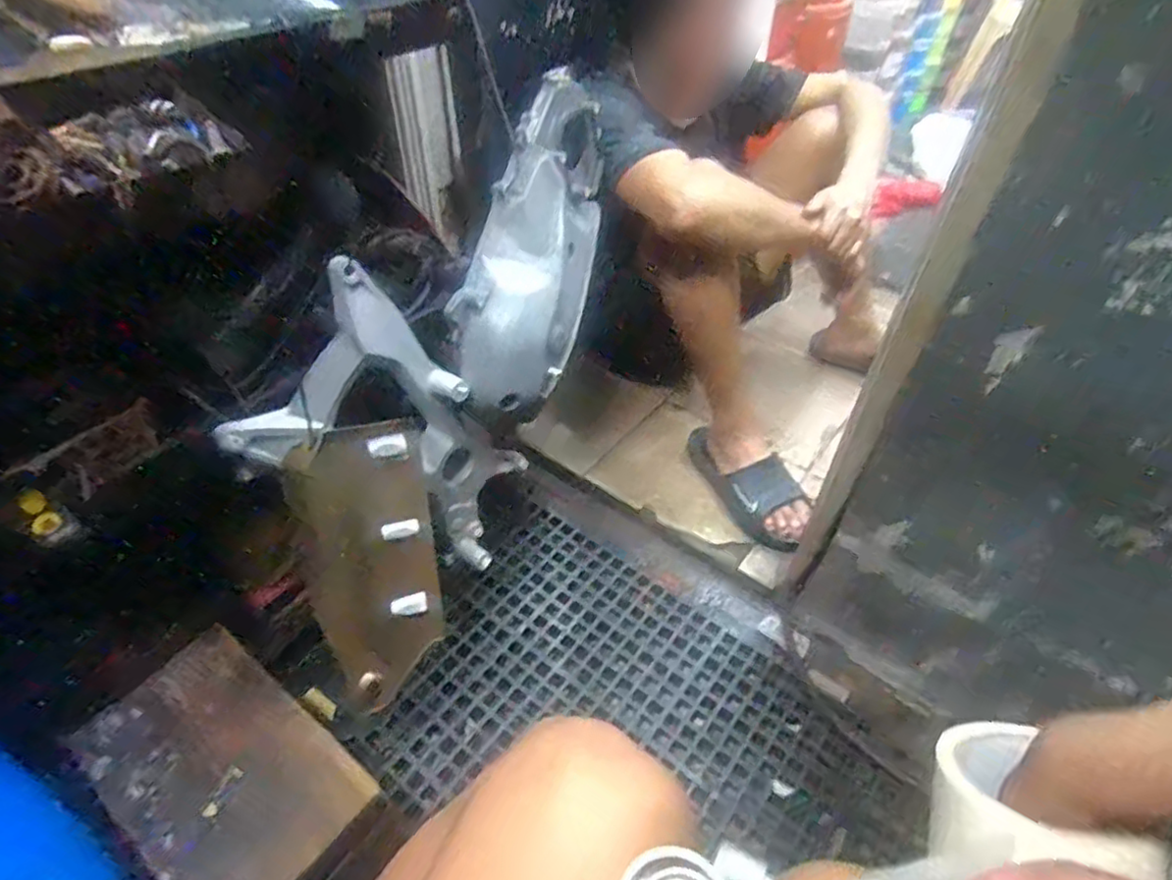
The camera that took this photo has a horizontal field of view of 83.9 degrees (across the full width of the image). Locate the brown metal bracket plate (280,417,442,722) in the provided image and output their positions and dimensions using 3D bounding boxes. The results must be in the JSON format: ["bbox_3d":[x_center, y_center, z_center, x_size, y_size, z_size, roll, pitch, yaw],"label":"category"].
[{"bbox_3d":[-0.227,0.138,0.697,0.128,0.308,0.045,-6,11,-8],"label":"brown metal bracket plate"}]

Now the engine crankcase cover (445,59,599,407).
[{"bbox_3d":[-0.055,-0.235,0.802,0.116,0.146,0.406,12,79,10],"label":"engine crankcase cover"}]

